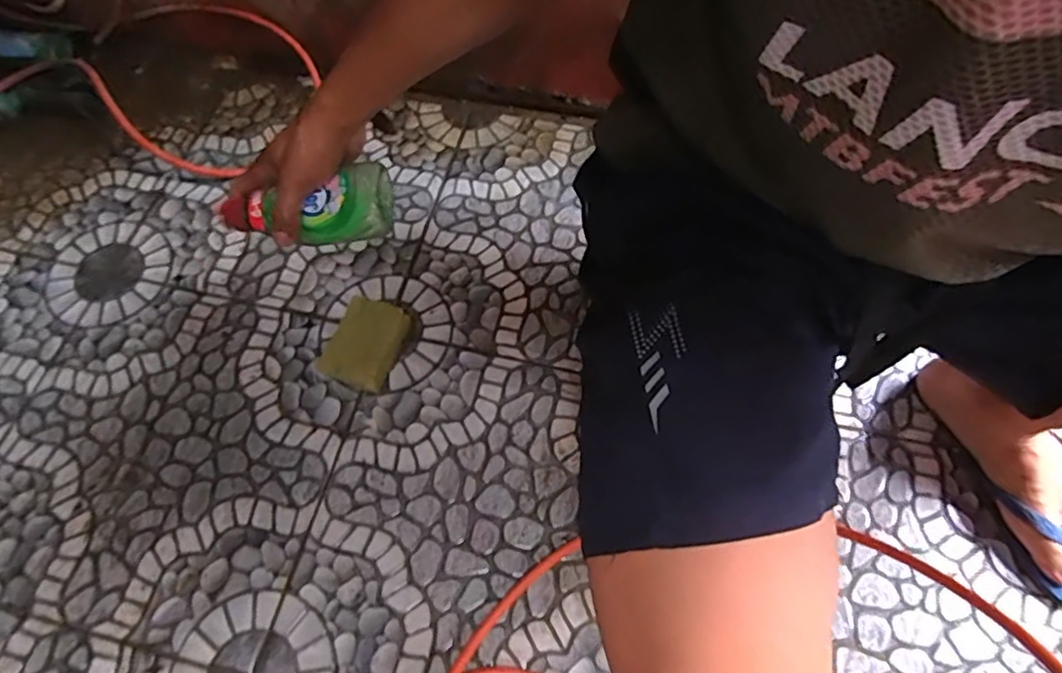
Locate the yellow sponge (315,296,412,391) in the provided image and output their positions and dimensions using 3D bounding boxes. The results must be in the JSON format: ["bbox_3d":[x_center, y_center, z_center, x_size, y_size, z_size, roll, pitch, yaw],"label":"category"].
[{"bbox_3d":[-0.198,0.012,0.737,0.081,0.052,0.105,23,65,13],"label":"yellow sponge"}]

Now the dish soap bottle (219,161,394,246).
[{"bbox_3d":[-0.210,-0.119,0.574,0.155,0.052,0.058,-9,64,4],"label":"dish soap bottle"}]

